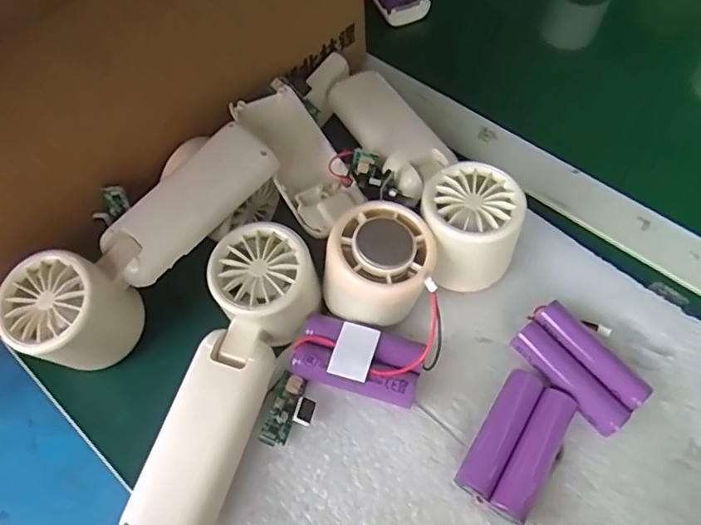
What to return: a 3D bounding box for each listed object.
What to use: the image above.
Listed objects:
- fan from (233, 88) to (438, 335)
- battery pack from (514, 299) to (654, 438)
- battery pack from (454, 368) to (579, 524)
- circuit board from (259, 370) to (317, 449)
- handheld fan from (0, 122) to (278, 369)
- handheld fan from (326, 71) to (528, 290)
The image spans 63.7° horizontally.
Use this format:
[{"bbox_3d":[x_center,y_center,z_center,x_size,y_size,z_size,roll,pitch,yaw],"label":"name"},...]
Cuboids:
[{"bbox_3d":[-0.015,-0.035,0.328,0.057,0.043,0.170,-30,62,-16],"label":"fan"},{"bbox_3d":[0.119,0.056,0.297,0.035,0.022,0.065,-36,64,-19],"label":"battery pack"},{"bbox_3d":[0.083,0.090,0.281,0.035,0.016,0.068,29,63,18],"label":"battery pack"},{"bbox_3d":[-0.030,0.077,0.292,0.023,0.013,0.037,13,59,10],"label":"circuit board"},{"bbox_3d":[-0.111,-0.006,0.317,0.051,0.065,0.162,40,67,23],"label":"handheld fan"},{"bbox_3d":[0.043,-0.058,0.353,0.060,0.060,0.168,-19,59,-10],"label":"handheld fan"}]

